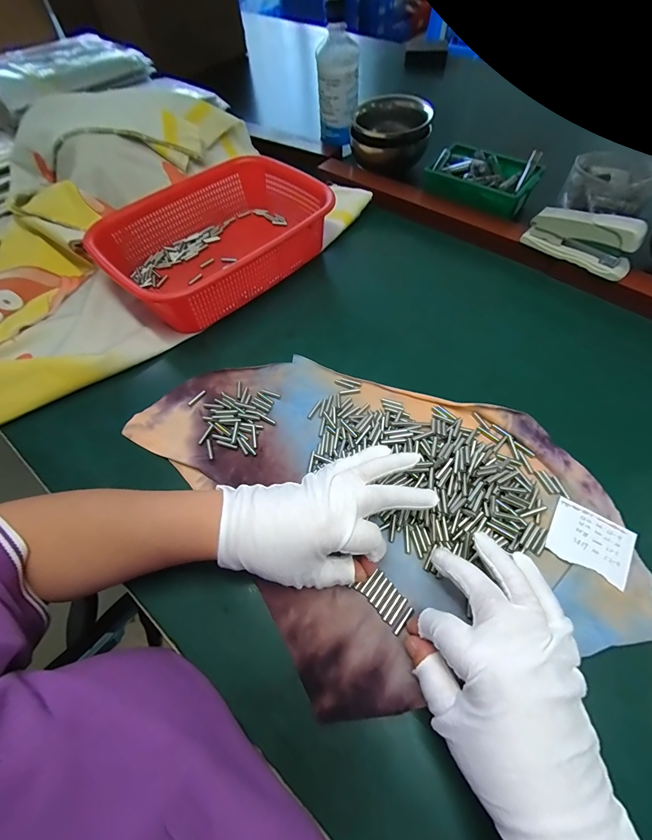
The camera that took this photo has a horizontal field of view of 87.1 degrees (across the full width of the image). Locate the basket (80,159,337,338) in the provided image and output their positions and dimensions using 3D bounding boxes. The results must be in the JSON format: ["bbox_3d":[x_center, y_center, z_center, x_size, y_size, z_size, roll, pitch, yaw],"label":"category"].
[{"bbox_3d":[-0.140,-0.244,0.464,0.213,0.069,0.295,40,70,23],"label":"basket"}]

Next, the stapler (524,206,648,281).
[{"bbox_3d":[0.303,-0.217,0.405,0.120,0.054,0.028,39,70,23],"label":"stapler"}]

